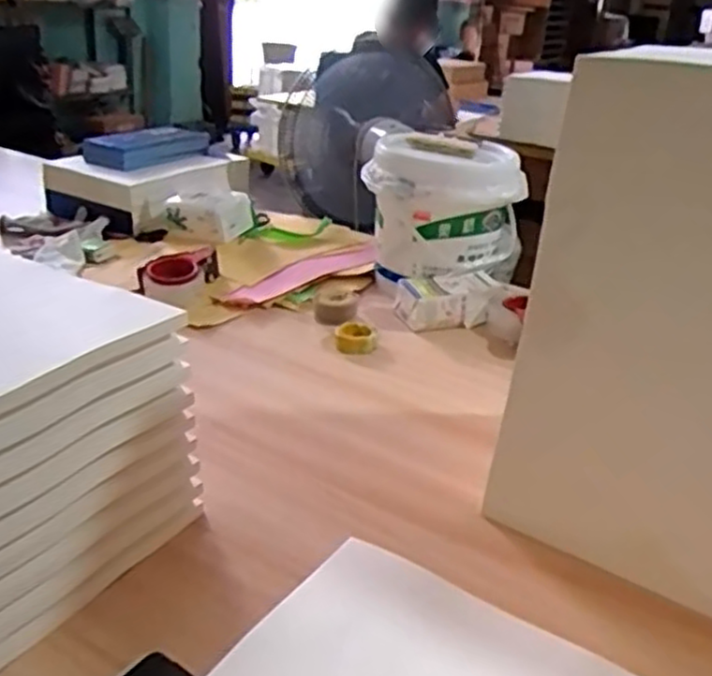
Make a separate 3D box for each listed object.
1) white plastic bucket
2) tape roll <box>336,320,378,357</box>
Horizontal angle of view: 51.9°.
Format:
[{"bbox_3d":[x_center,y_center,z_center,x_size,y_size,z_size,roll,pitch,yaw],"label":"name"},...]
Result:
[{"bbox_3d":[0.144,-0.235,1.279,0.229,0.198,0.206,-7,28,-22],"label":"white plastic bucket"},{"bbox_3d":[0.001,0.000,1.114,0.064,0.032,0.064,3,26,-2],"label":"tape roll"}]

